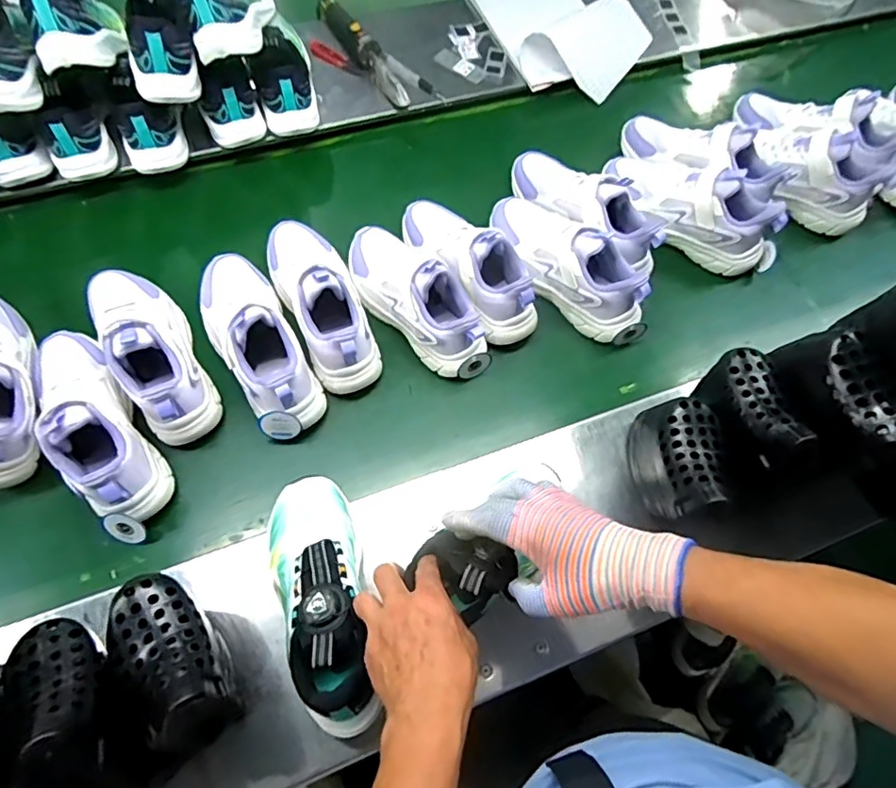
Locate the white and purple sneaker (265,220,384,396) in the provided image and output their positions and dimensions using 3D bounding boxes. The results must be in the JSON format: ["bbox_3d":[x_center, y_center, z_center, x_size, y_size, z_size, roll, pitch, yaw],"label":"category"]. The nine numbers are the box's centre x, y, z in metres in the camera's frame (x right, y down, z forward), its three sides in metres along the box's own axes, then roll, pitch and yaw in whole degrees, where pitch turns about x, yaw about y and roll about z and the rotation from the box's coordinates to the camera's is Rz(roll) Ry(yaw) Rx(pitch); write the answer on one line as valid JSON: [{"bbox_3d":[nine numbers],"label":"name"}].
[{"bbox_3d":[-0.159,-0.125,0.700,0.092,0.126,0.247,-25,70,-13],"label":"white and purple sneaker"}]

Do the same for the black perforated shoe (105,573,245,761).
[{"bbox_3d":[-0.228,0.230,0.481,0.070,0.150,0.135,-23,69,-12],"label":"black perforated shoe"}]

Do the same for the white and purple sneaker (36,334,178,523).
[{"bbox_3d":[-0.398,0.027,0.614,0.087,0.120,0.245,-33,72,-15],"label":"white and purple sneaker"}]

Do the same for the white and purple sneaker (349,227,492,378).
[{"bbox_3d":[-0.043,-0.131,0.714,0.095,0.125,0.244,-30,71,-15],"label":"white and purple sneaker"}]

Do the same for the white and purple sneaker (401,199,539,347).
[{"bbox_3d":[0.023,-0.182,0.729,0.098,0.095,0.253,-35,72,-16],"label":"white and purple sneaker"}]

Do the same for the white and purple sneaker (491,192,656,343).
[{"bbox_3d":[0.159,-0.179,0.749,0.092,0.124,0.259,-41,74,-18],"label":"white and purple sneaker"}]

